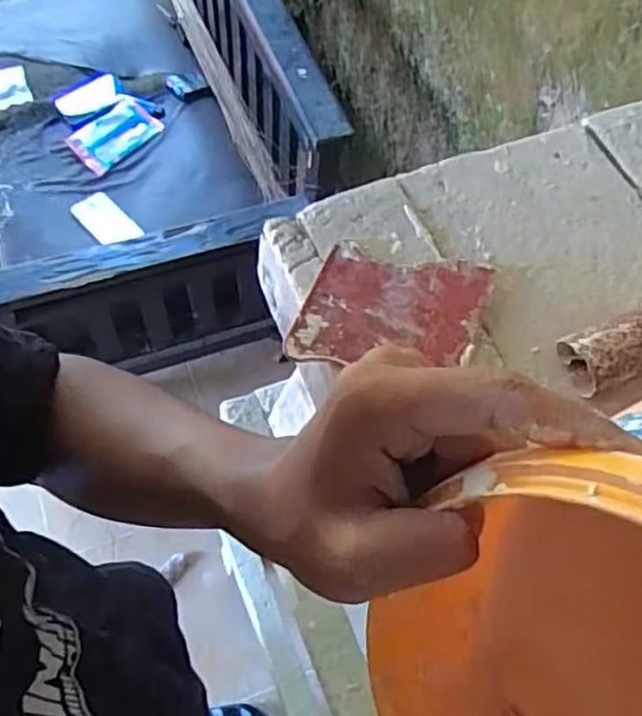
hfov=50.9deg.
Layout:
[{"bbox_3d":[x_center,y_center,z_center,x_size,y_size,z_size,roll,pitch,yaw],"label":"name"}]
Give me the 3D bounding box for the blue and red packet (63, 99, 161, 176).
[{"bbox_3d":[-0.441,-0.478,1.447,0.108,0.035,0.183,40,68,17],"label":"blue and red packet"}]

